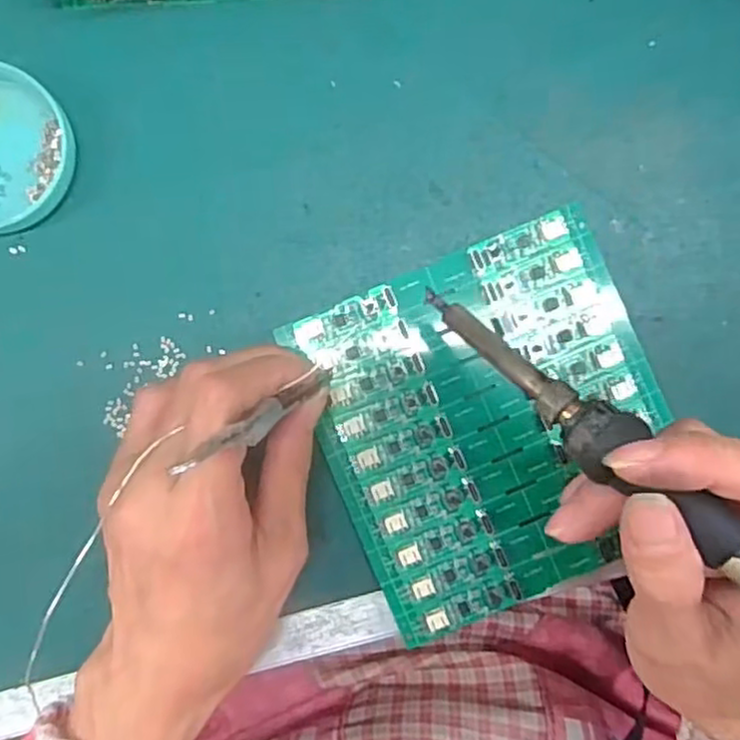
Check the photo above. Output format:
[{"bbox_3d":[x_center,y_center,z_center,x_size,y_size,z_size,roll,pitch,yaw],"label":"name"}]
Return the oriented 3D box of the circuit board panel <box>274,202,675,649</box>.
[{"bbox_3d":[0.052,0.023,0.291,0.133,0.009,0.140,-23,92,-1],"label":"circuit board panel"}]

